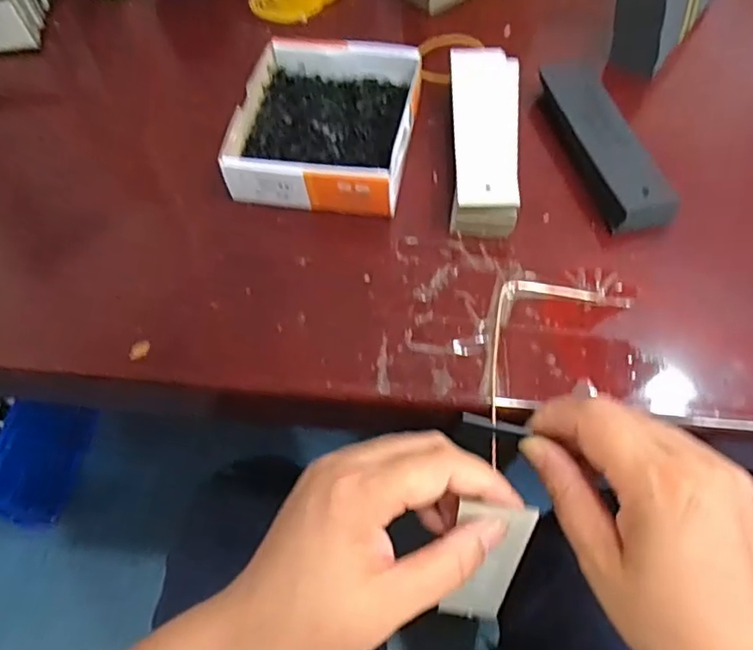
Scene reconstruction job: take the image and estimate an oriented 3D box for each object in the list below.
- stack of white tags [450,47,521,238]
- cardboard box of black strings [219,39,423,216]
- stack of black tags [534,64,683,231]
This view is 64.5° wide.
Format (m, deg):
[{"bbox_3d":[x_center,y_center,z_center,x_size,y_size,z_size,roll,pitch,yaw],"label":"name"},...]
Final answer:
[{"bbox_3d":[0.064,-0.111,0.353,0.040,0.025,0.132,3,60,5],"label":"stack of white tags"},{"bbox_3d":[-0.029,-0.122,0.360,0.103,0.028,0.117,8,60,7],"label":"cardboard box of black strings"},{"bbox_3d":[0.131,-0.108,0.352,0.037,0.019,0.127,-12,60,-5],"label":"stack of black tags"}]

